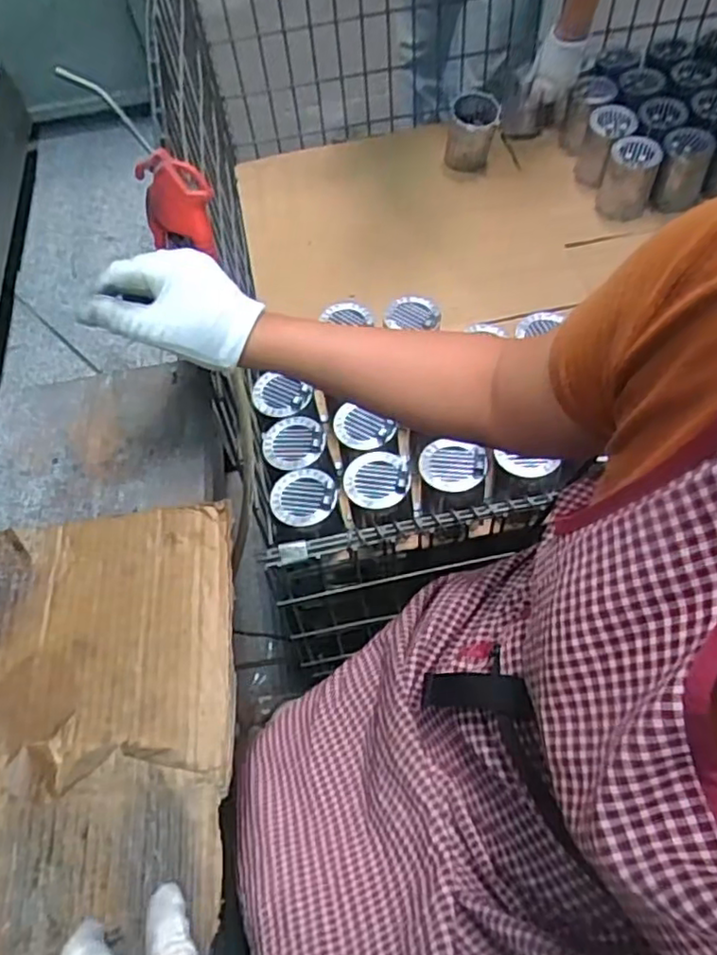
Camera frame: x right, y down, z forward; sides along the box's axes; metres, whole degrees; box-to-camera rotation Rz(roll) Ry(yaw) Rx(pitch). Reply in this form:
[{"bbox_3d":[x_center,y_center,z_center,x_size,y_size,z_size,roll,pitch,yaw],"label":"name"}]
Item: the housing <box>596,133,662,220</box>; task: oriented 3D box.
[{"bbox_3d":[0.474,-0.521,1.156,0.086,0.126,0.074,17,62,14],"label":"housing"}]

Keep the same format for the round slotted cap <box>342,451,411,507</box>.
[{"bbox_3d":[0.024,0.000,0.854,0.085,0.019,0.077,3,60,7],"label":"round slotted cap"}]

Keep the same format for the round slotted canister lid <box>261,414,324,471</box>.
[{"bbox_3d":[-0.090,-0.051,0.906,0.086,0.021,0.083,-2,59,4],"label":"round slotted canister lid"}]

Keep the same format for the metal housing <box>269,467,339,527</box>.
[{"bbox_3d":[-0.074,0.023,0.857,0.083,0.018,0.080,-2,59,4],"label":"metal housing"}]

